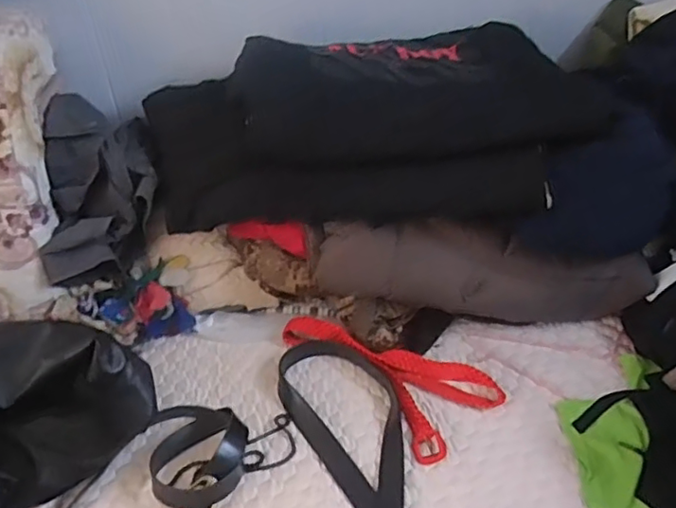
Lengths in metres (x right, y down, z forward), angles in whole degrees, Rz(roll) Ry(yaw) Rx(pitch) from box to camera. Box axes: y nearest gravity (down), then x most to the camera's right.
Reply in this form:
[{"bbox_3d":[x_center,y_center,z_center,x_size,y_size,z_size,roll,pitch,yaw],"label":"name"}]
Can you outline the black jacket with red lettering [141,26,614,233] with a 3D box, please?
[{"bbox_3d":[0.044,-0.210,0.925,0.643,0.186,0.277,-4,39,-1],"label":"black jacket with red lettering"}]

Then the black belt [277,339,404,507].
[{"bbox_3d":[0.033,0.263,0.767,0.144,0.023,0.422,-13,40,-13],"label":"black belt"}]

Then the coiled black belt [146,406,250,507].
[{"bbox_3d":[-0.171,0.255,0.758,0.120,0.064,0.129,-2,39,1],"label":"coiled black belt"}]

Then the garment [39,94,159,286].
[{"bbox_3d":[-0.368,-0.093,0.946,0.171,0.214,0.223,-10,39,-9],"label":"garment"}]

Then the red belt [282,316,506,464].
[{"bbox_3d":[0.074,0.149,0.875,0.157,0.029,0.299,-29,46,-29],"label":"red belt"}]

